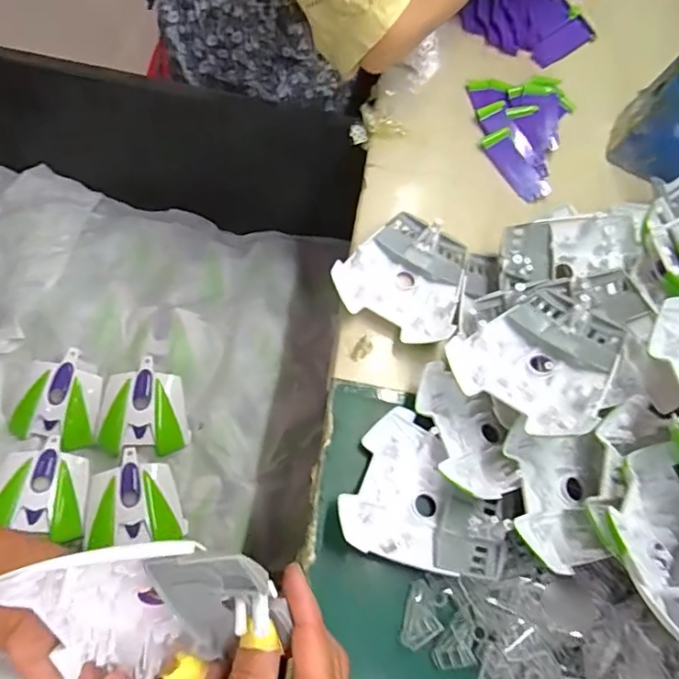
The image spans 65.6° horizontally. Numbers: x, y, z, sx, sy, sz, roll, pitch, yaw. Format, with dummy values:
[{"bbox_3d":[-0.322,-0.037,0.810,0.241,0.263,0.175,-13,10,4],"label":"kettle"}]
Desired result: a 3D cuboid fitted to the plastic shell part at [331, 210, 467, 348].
[{"bbox_3d":[0.057,-0.052,0.427,0.096,0.030,0.104,30,67,5],"label":"plastic shell part"}]

